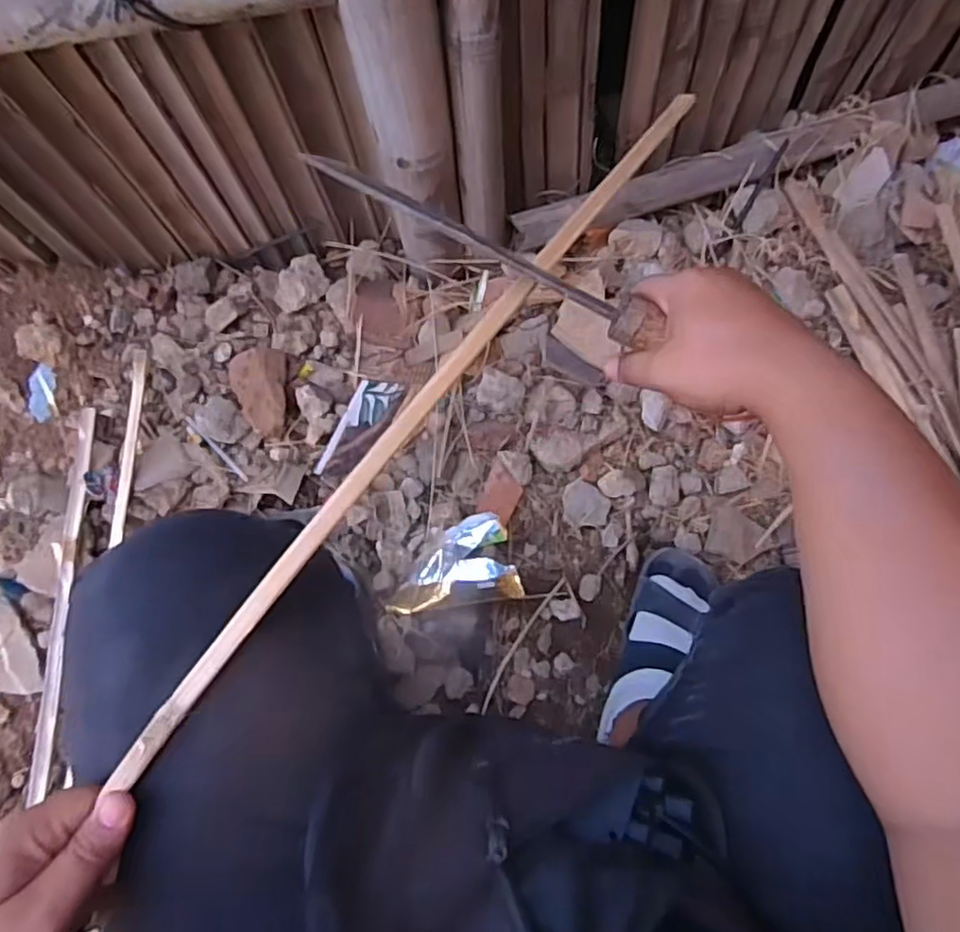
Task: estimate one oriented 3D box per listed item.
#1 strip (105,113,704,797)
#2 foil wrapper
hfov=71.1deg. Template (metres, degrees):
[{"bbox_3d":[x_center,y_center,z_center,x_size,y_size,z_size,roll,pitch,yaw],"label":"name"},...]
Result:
[{"bbox_3d":[-0.024,-0.046,0.406,0.016,0.009,0.538,37,77,9],"label":"strip"},{"bbox_3d":[-0.031,0.109,0.746,0.140,0.058,0.092,-8,76,-2],"label":"foil wrapper"}]

